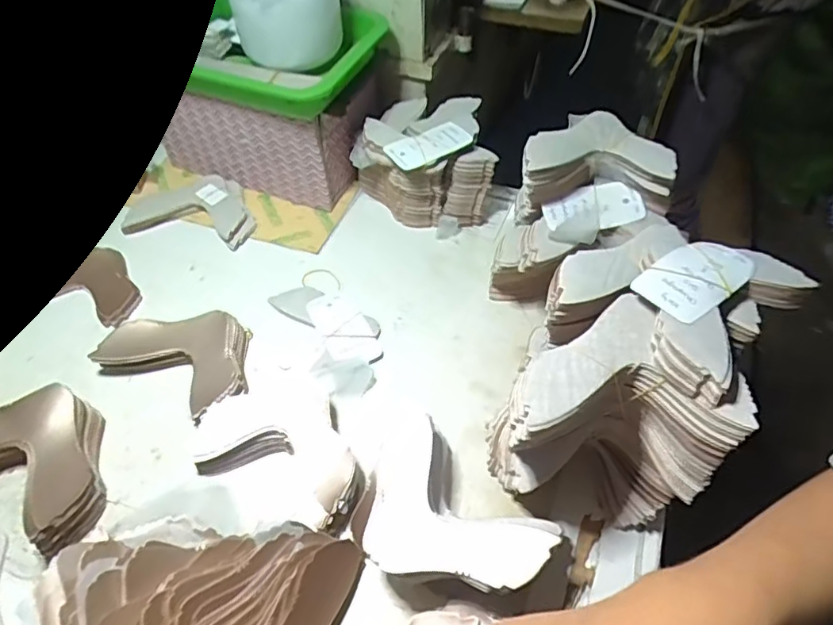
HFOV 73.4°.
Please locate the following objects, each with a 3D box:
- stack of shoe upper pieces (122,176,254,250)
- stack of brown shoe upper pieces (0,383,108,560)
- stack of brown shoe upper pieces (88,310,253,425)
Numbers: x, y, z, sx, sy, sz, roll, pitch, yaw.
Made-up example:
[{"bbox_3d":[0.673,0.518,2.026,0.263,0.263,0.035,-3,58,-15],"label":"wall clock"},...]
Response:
[{"bbox_3d":[-0.292,-0.144,0.742,0.170,0.024,0.110,9,52,7],"label":"stack of shoe upper pieces"},{"bbox_3d":[-0.336,0.131,0.502,0.155,0.052,0.115,23,55,17],"label":"stack of brown shoe upper pieces"},{"bbox_3d":[-0.234,0.044,0.581,0.157,0.039,0.114,23,55,17],"label":"stack of brown shoe upper pieces"}]

